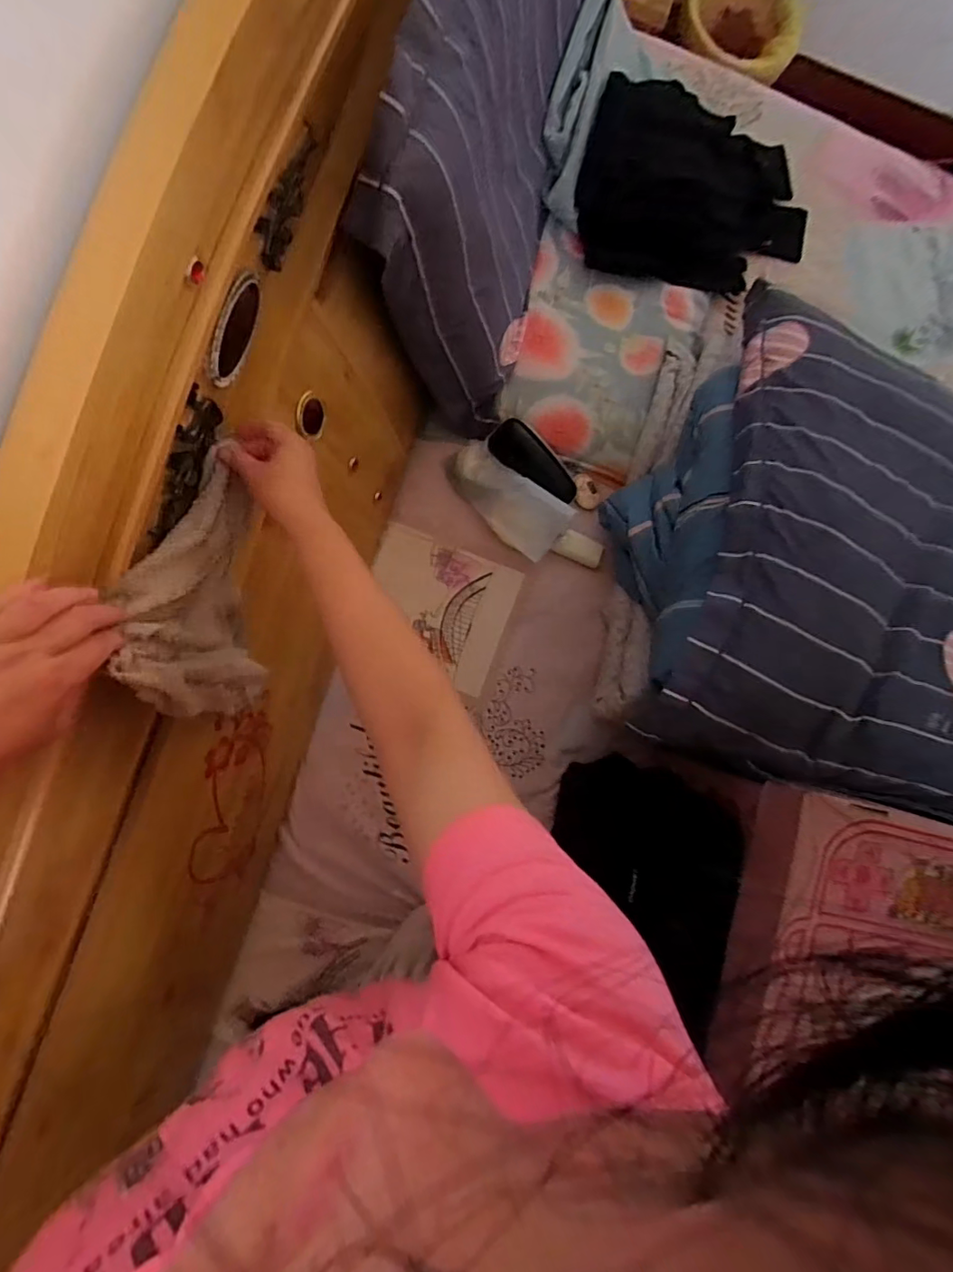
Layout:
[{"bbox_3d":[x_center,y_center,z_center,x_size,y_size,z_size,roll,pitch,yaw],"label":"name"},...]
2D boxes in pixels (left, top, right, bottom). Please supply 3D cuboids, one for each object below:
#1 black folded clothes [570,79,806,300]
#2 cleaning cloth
[{"bbox_3d":[0.381,-0.768,0.960,0.428,0.061,0.257,3,109,-13],"label":"black folded clothes"},{"bbox_3d":[-0.247,-0.039,0.476,0.051,0.196,0.223,0,91,0],"label":"cleaning cloth"}]

